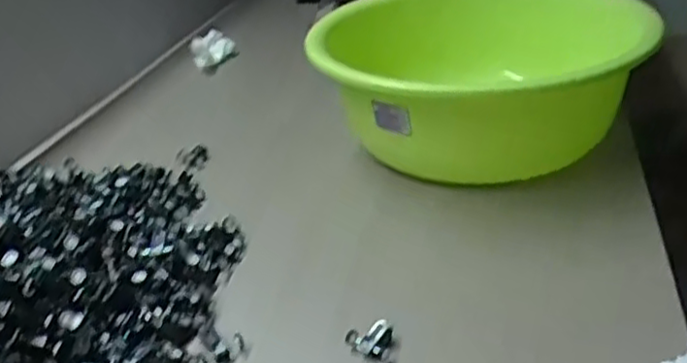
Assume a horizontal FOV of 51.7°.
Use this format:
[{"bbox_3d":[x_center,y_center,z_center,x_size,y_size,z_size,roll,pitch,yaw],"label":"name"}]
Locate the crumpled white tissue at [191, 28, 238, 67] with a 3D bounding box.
[{"bbox_3d":[-0.195,-0.200,1.059,0.062,0.028,0.082,-12,30,-12],"label":"crumpled white tissue"}]

